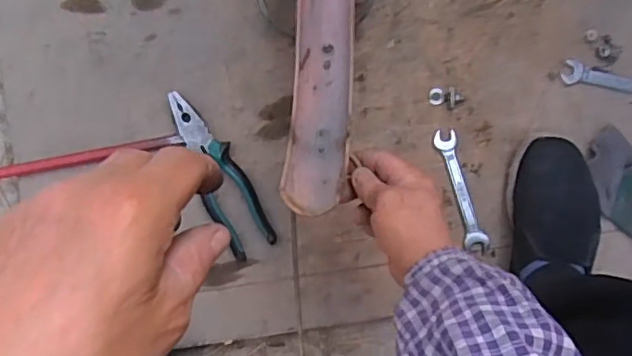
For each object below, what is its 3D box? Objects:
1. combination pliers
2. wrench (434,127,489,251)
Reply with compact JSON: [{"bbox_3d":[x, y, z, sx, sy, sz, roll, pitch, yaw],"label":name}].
[{"bbox_3d":[-0.110,-0.004,0.676,0.054,0.020,0.195,-26,95,-3],"label":"combination pliers"},{"bbox_3d":[0.171,0.017,0.712,0.027,0.006,0.146,-18,94,-4],"label":"wrench"}]

